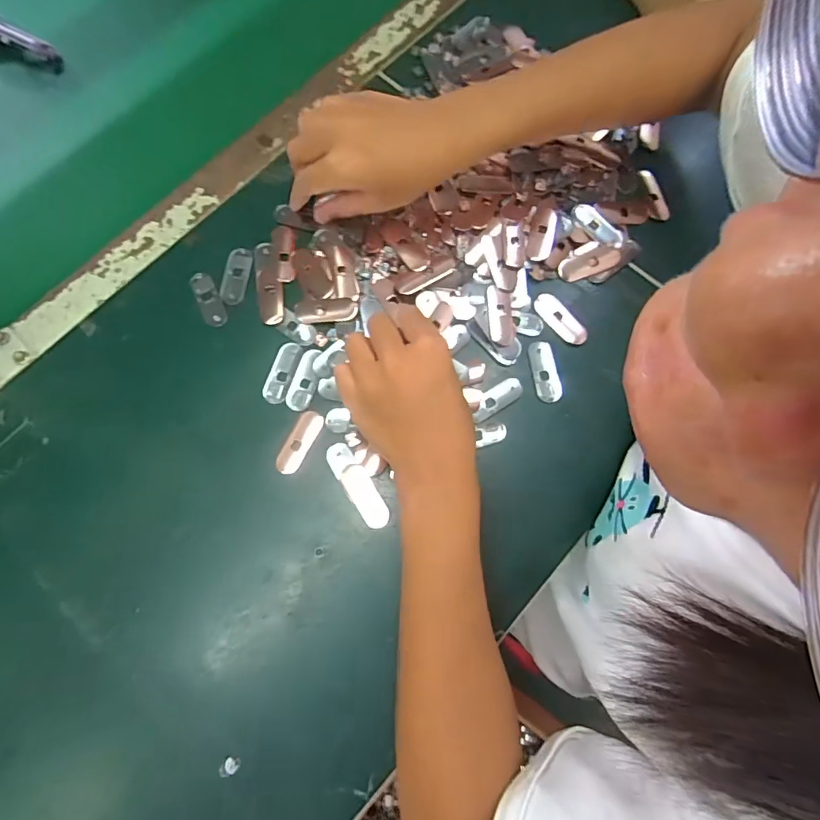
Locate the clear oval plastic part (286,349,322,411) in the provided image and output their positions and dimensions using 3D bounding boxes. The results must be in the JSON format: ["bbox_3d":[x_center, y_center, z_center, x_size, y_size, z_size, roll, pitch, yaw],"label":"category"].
[{"bbox_3d":[-0.081,-0.024,0.384,0.019,0.004,0.049,13,75,3],"label":"clear oval plastic part"}]

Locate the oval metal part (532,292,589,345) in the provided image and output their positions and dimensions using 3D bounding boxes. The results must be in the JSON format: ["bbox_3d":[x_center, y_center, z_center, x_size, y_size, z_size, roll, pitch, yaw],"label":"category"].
[{"bbox_3d":[0.122,-0.074,0.402,0.050,0.004,0.020,43,79,10],"label":"oval metal part"}]

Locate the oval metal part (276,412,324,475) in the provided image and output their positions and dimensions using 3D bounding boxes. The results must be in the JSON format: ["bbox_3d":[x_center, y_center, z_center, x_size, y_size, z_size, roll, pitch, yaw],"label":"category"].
[{"bbox_3d":[-0.082,0.024,0.374,0.016,0.008,0.051,26,76,6],"label":"oval metal part"}]

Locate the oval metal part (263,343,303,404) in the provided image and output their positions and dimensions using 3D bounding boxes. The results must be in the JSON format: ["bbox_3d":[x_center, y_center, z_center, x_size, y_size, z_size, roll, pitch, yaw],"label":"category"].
[{"bbox_3d":[-0.099,-0.029,0.386,0.018,0.004,0.049,17,76,4],"label":"oval metal part"}]

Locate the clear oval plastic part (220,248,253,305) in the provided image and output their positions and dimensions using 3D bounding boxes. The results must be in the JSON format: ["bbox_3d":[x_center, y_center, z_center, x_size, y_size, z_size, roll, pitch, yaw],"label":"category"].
[{"bbox_3d":[-0.142,-0.110,0.408,0.021,0.004,0.048,8,75,1],"label":"clear oval plastic part"}]

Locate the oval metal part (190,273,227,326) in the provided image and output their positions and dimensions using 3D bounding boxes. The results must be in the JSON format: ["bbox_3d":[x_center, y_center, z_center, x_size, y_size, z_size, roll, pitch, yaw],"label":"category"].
[{"bbox_3d":[-0.163,-0.090,0.401,0.017,0.004,0.047,-26,77,-7],"label":"oval metal part"}]

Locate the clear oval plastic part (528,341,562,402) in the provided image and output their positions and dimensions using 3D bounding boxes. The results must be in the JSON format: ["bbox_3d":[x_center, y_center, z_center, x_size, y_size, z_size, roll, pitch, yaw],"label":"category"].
[{"bbox_3d":[0.106,-0.030,0.393,0.019,0.005,0.048,-13,76,-4],"label":"clear oval plastic part"}]

